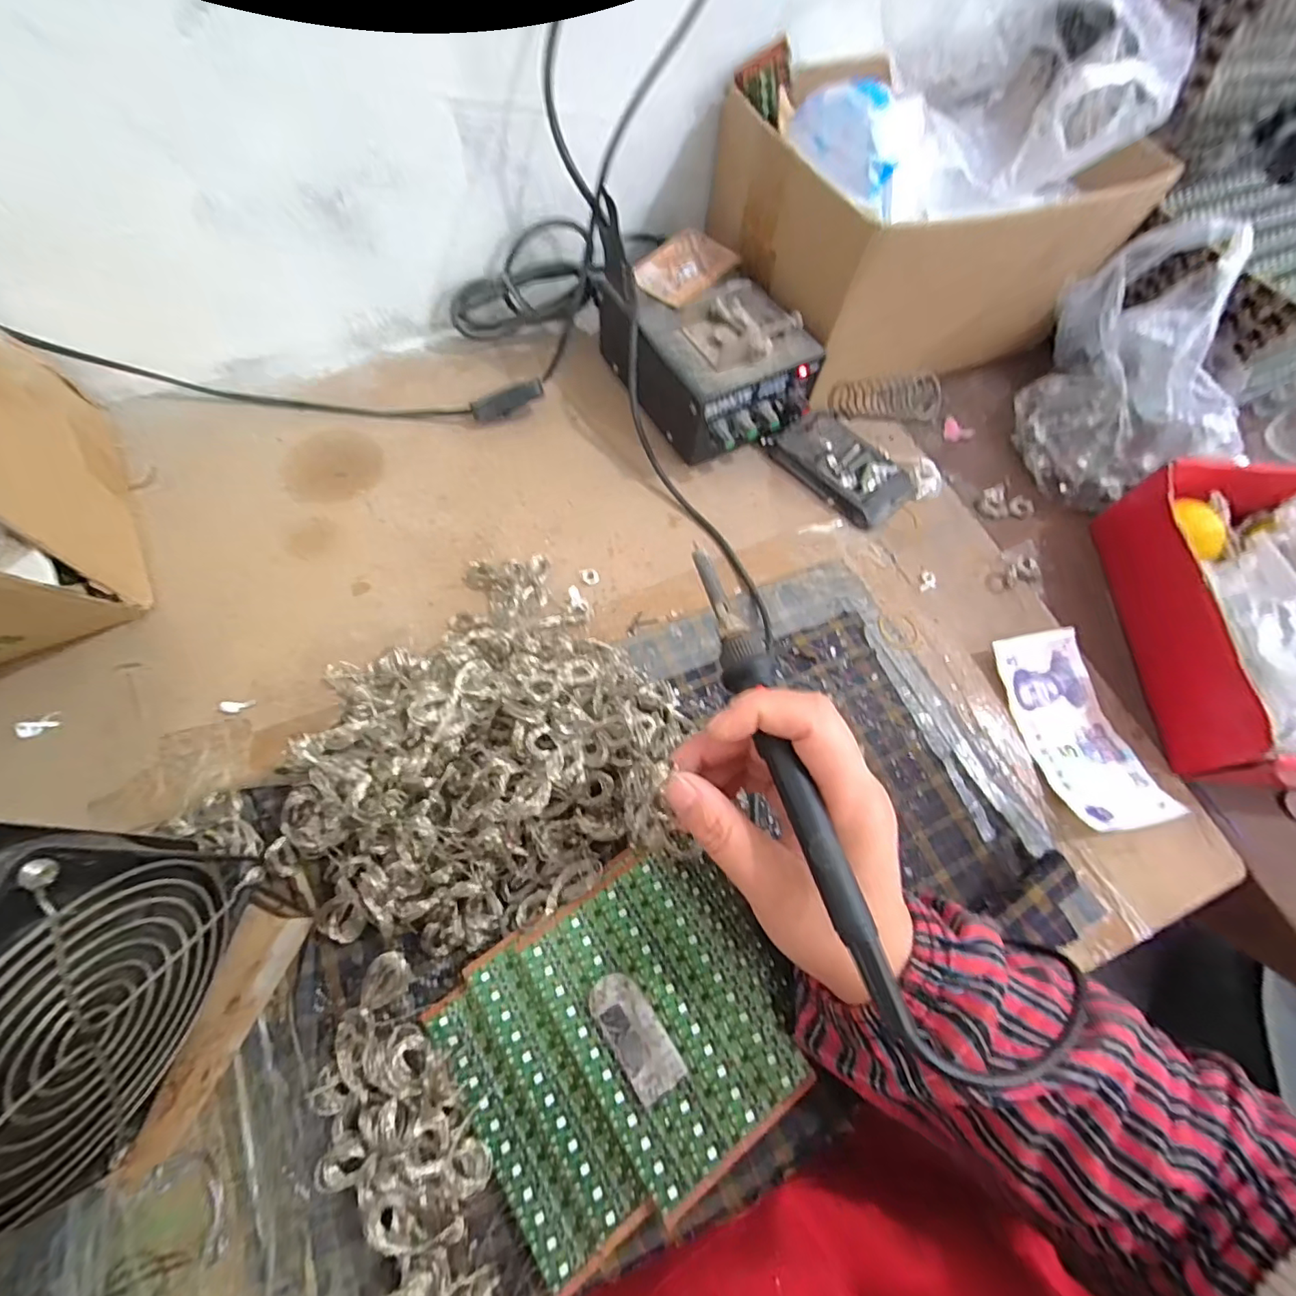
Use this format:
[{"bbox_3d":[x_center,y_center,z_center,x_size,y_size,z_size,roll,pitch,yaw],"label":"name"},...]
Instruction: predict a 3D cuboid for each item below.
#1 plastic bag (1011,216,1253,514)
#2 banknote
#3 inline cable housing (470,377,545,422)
[{"bbox_3d":[0.362,-0.213,0.412,0.071,0.164,0.172,-9,66,-8],"label":"plastic bag"},{"bbox_3d":[0.284,0.051,0.362,0.061,0.021,0.131,-10,66,-8],"label":"banknote"},{"bbox_3d":[-0.114,-0.201,0.444,0.060,0.019,0.010,-22,67,3],"label":"inline cable housing"}]

